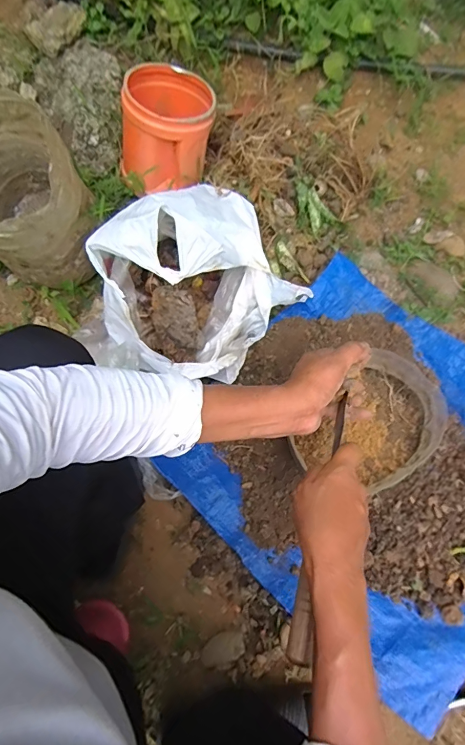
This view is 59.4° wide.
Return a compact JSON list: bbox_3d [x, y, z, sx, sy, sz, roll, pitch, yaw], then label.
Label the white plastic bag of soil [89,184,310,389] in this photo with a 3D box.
[{"bbox_3d":[-0.062,-0.142,0.652,0.298,0.199,0.250,-31,73,-8],"label":"white plastic bag of soil"}]

